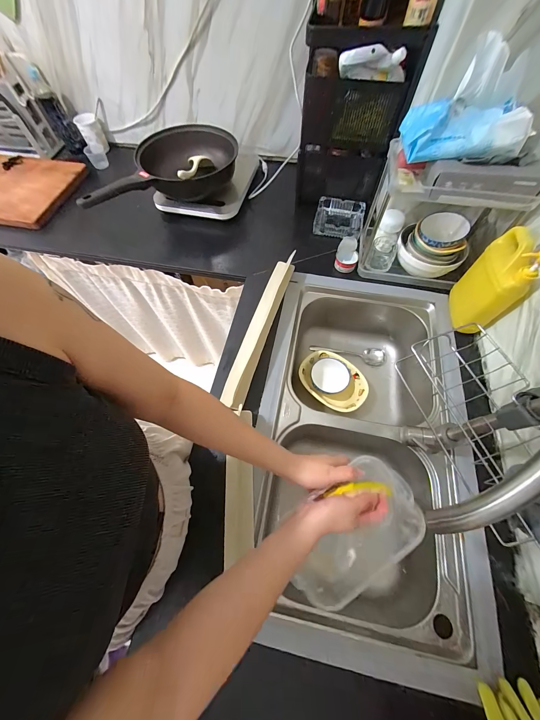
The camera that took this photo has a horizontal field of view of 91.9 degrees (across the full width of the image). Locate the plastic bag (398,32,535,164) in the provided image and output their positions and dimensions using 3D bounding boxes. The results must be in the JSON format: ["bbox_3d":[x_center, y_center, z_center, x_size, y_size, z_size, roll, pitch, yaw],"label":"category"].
[{"bbox_3d":[0.371,-0.462,0.472,0.200,0.140,0.110,7,64,5],"label":"plastic bag"}]

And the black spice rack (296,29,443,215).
[{"bbox_3d":[0.212,-0.631,0.726,0.250,0.378,0.144,7,64,5],"label":"black spice rack"}]

